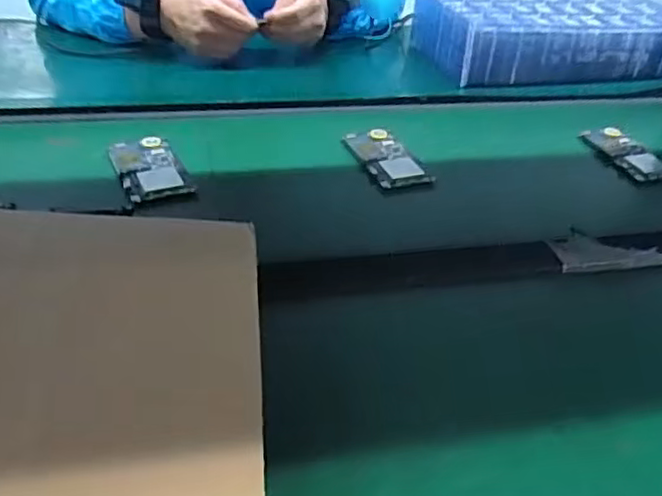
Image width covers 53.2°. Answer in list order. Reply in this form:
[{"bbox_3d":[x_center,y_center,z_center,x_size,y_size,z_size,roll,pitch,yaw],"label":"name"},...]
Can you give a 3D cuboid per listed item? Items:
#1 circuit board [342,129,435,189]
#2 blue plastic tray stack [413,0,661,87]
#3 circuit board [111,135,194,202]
[{"bbox_3d":[0.061,-0.104,0.748,0.066,0.008,0.114,-11,43,-26],"label":"circuit board"},{"bbox_3d":[0.342,-0.336,1.031,0.397,0.079,0.217,-3,38,-12],"label":"blue plastic tray stack"},{"bbox_3d":[-0.190,-0.082,0.688,0.063,0.008,0.111,-15,42,-25],"label":"circuit board"}]

